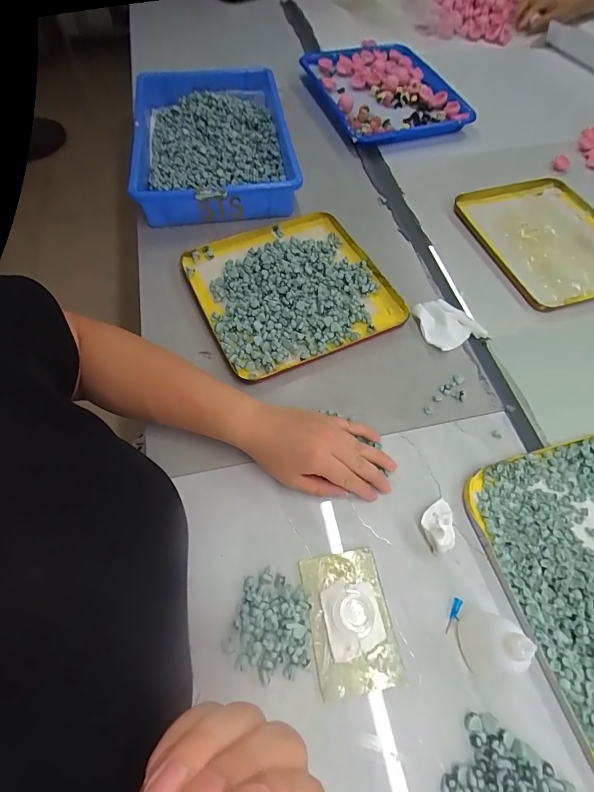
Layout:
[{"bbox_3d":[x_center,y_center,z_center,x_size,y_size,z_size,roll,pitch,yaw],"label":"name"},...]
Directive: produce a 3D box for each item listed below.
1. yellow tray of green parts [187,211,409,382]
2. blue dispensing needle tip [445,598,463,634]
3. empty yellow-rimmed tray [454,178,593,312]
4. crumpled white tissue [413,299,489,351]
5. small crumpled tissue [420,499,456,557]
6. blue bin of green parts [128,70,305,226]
[{"bbox_3d":[-0.009,-0.150,0.548,0.246,0.023,0.244,-21,61,-12],"label":"yellow tray of green parts"},{"bbox_3d":[0.137,0.192,0.349,0.007,0.004,0.030,23,62,13],"label":"blue dispensing needle tip"},{"bbox_3d":[0.388,-0.238,0.606,0.205,0.026,0.250,-15,60,-9],"label":"empty yellow-rimmed tray"},{"bbox_3d":[0.195,-0.096,0.524,0.071,0.014,0.077,-16,60,-10],"label":"crumpled white tissue"},{"bbox_3d":[0.137,0.121,0.379,0.035,0.020,0.045,-16,60,-10],"label":"small crumpled tissue"},{"bbox_3d":[-0.145,-0.440,0.690,0.250,0.068,0.373,-9,59,-6],"label":"blue bin of green parts"}]

